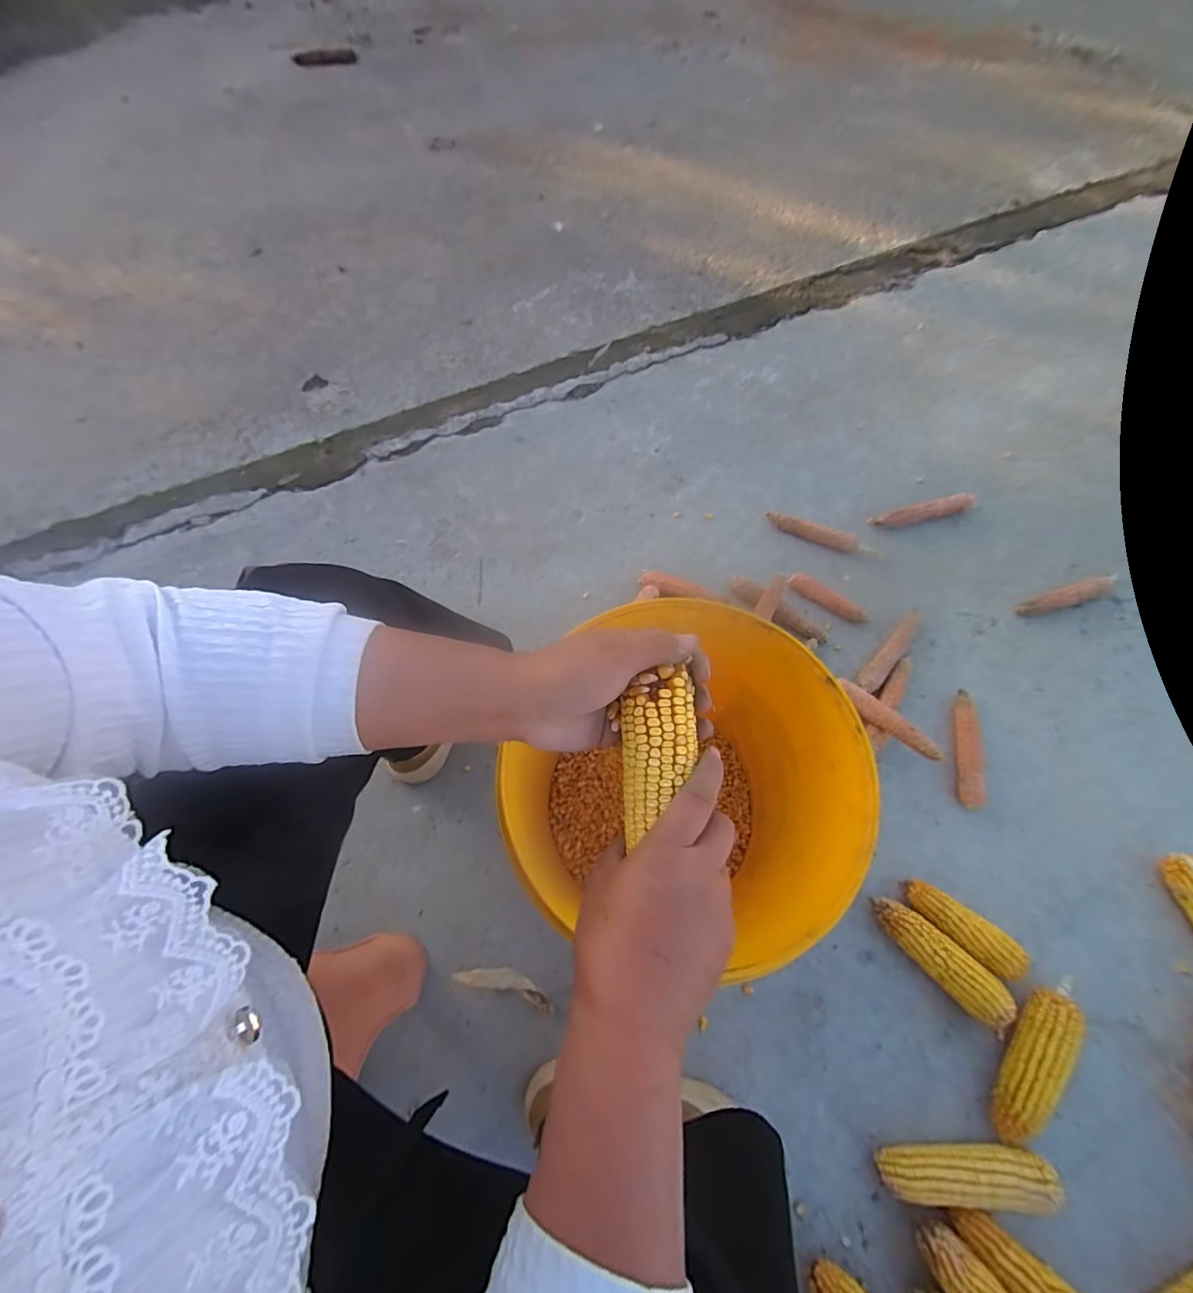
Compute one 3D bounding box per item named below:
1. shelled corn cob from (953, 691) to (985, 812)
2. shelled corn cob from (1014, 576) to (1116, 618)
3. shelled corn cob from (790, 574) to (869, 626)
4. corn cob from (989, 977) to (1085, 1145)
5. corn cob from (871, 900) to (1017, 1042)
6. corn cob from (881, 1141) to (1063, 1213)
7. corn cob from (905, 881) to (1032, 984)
[{"bbox_3d":[0.542,0.147,0.736,0.025,0.031,0.173,13,68,6],"label":"shelled corn cob"},{"bbox_3d":[0.787,-0.082,0.840,0.165,0.029,0.029,-15,68,-6],"label":"shelled corn cob"},{"bbox_3d":[0.385,-0.080,0.832,0.135,0.021,0.028,32,71,13],"label":"shelled corn cob"},{"bbox_3d":[0.507,0.472,0.581,0.046,0.051,0.192,37,72,15],"label":"corn cob"},{"bbox_3d":[0.428,0.386,0.615,0.051,0.047,0.182,-41,73,-15],"label":"corn cob"},{"bbox_3d":[0.388,0.560,0.532,0.171,0.043,0.045,-3,67,-1],"label":"corn cob"},{"bbox_3d":[0.462,0.354,0.636,0.142,0.040,0.047,41,73,16],"label":"corn cob"}]

